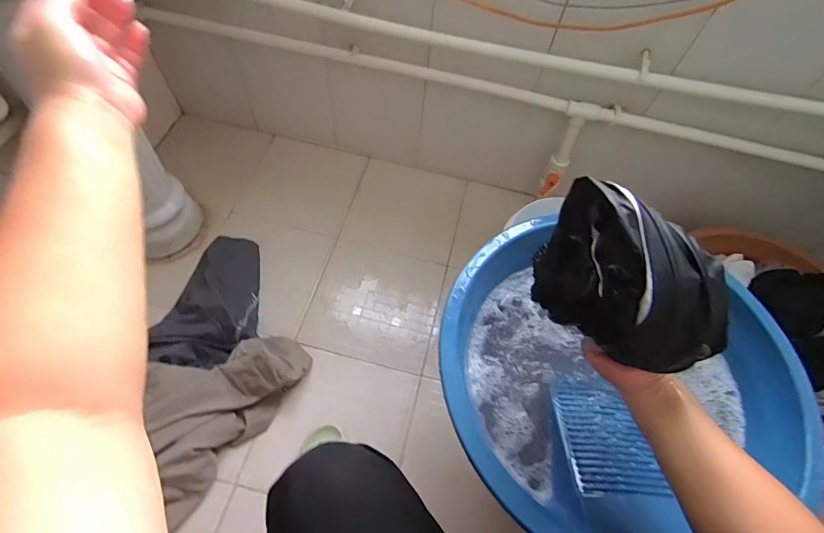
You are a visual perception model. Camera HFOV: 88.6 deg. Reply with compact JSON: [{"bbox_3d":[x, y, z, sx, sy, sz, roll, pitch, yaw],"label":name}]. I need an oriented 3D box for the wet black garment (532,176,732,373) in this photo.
[{"bbox_3d":[0.213,0.013,0.399,0.167,0.108,0.122,19,61,6],"label":"wet black garment"}]

